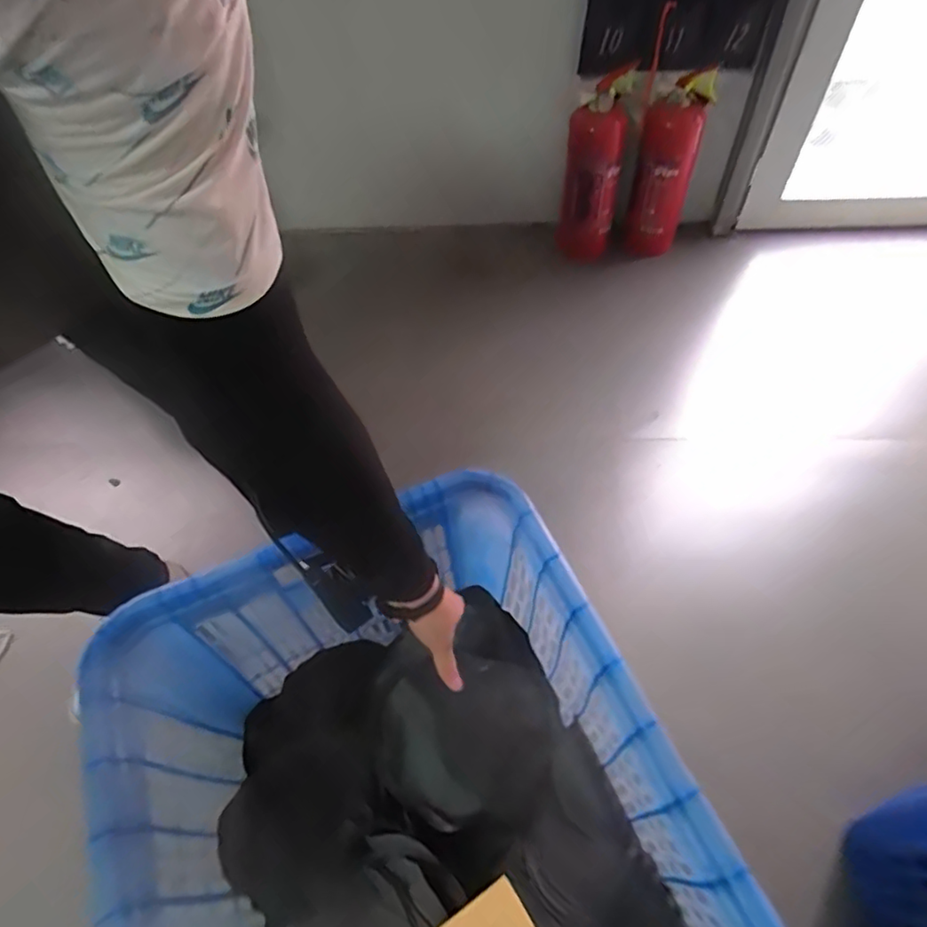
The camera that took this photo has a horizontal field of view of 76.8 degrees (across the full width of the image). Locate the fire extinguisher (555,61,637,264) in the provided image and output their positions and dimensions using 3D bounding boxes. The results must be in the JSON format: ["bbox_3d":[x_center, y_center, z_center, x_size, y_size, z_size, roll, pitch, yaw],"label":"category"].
[{"bbox_3d":[0.300,-0.673,1.403,0.125,0.435,0.137,4,54,2],"label":"fire extinguisher"}]

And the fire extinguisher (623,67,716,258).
[{"bbox_3d":[0.460,-0.670,1.348,0.131,0.363,0.114,18,56,11],"label":"fire extinguisher"}]

